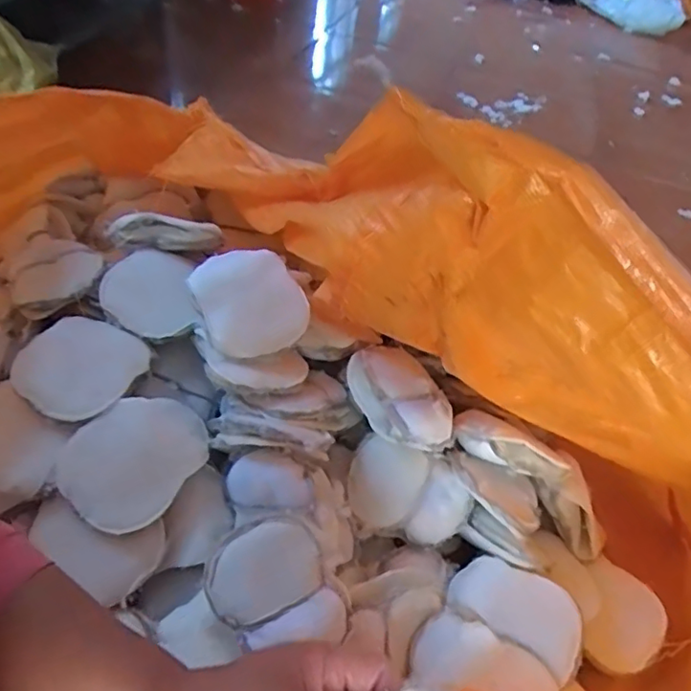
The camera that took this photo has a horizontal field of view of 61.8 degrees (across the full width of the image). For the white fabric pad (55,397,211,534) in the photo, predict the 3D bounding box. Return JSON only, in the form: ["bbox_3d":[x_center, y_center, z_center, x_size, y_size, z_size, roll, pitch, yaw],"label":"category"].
[{"bbox_3d":[-0.264,0.144,0.737,0.139,0.020,0.177,47,63,3],"label":"white fabric pad"}]

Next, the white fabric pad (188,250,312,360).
[{"bbox_3d":[-0.134,-0.063,0.824,0.141,0.016,0.169,-21,69,-17],"label":"white fabric pad"}]

